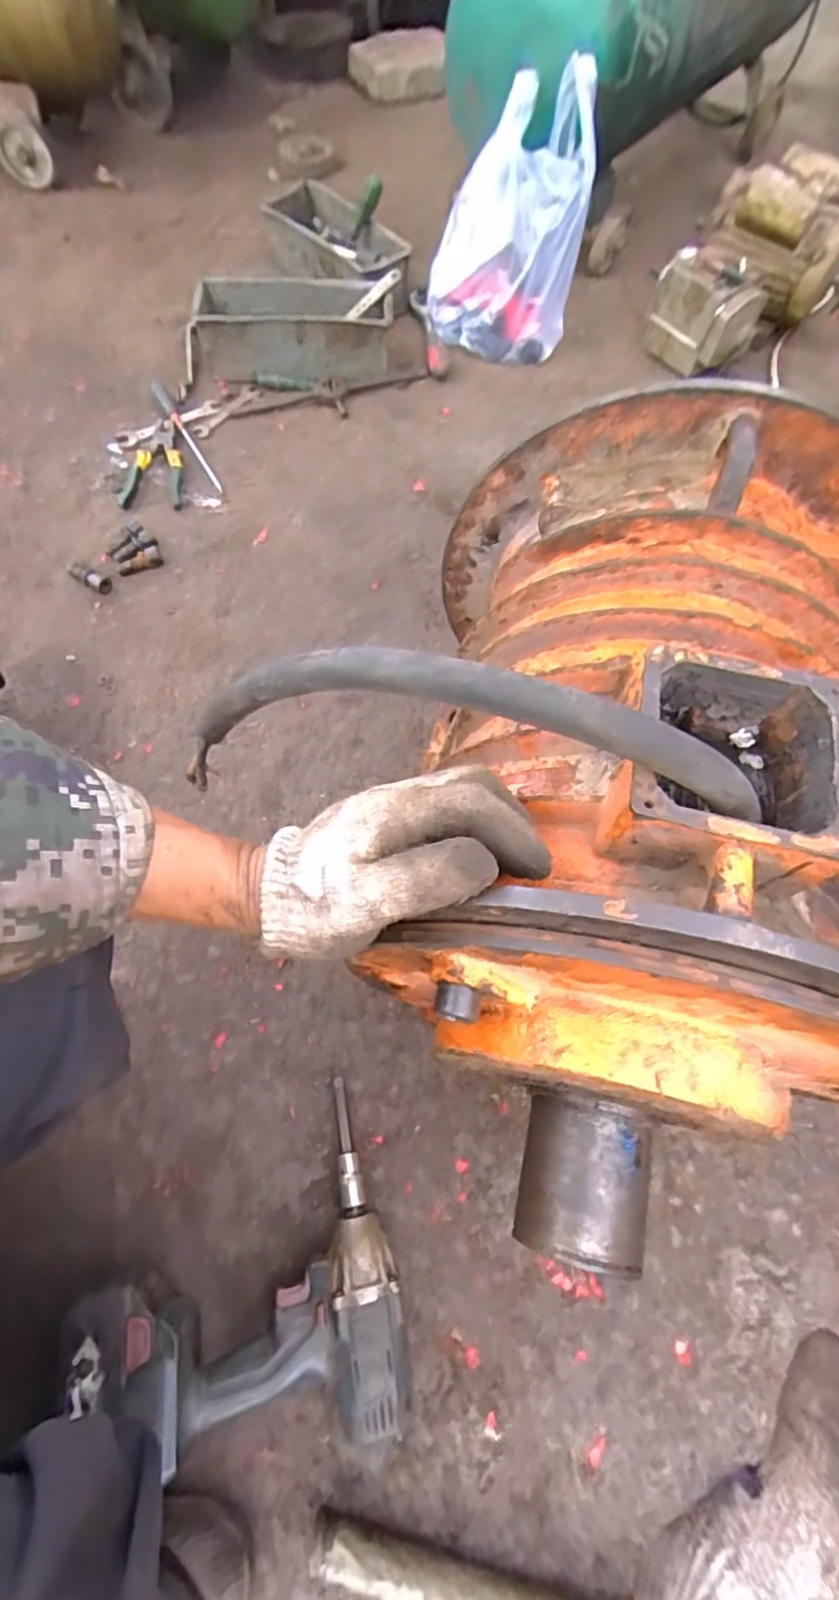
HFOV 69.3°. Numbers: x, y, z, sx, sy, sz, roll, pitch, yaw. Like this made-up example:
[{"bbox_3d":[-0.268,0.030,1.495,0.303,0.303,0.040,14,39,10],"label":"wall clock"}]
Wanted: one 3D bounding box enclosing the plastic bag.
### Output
[{"bbox_3d":[0.134,-0.893,0.954,0.246,0.319,0.180,9,66,-2],"label":"plastic bag"}]

